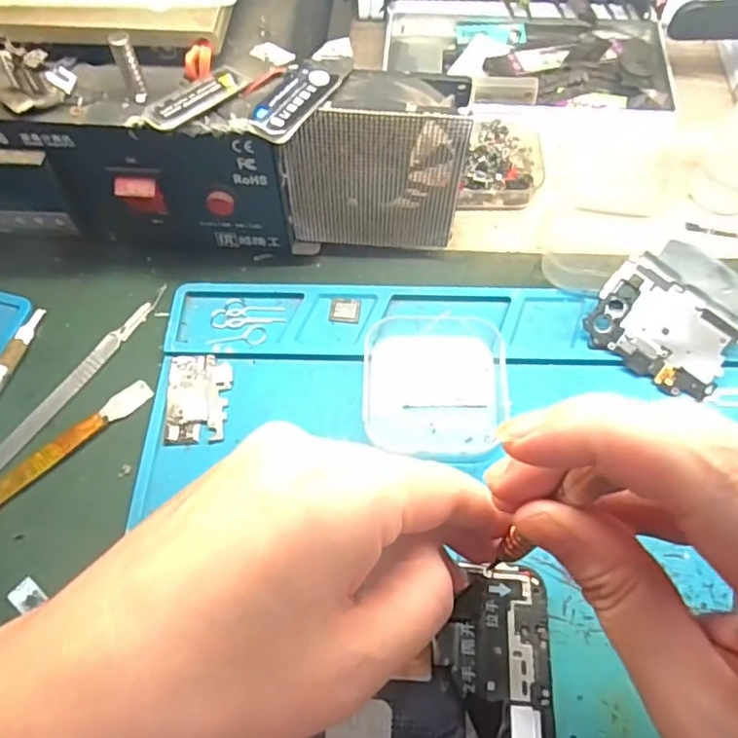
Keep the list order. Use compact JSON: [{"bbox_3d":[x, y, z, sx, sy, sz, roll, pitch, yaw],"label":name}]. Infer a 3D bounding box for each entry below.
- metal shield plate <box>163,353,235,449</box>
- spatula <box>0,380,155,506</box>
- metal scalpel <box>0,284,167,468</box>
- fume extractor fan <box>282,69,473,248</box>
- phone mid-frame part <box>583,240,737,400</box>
[{"bbox_3d":[-0.079,0.014,0.277,0.029,0.004,0.045,-4,63,-1],"label":"metal shield plate"},{"bbox_3d":[-0.149,0.045,0.262,0.121,0.004,0.011,-41,69,-18],"label":"spatula"},{"bbox_3d":[-0.142,0.008,0.284,0.009,0.004,0.129,30,67,16],"label":"metal scalpel"},{"bbox_3d":[0.003,-0.092,0.284,0.080,0.086,0.029,2,63,2],"label":"fume extractor fan"},{"bbox_3d":[0.142,-0.027,0.281,0.063,0.009,0.065,32,87,8],"label":"phone mid-frame part"}]

